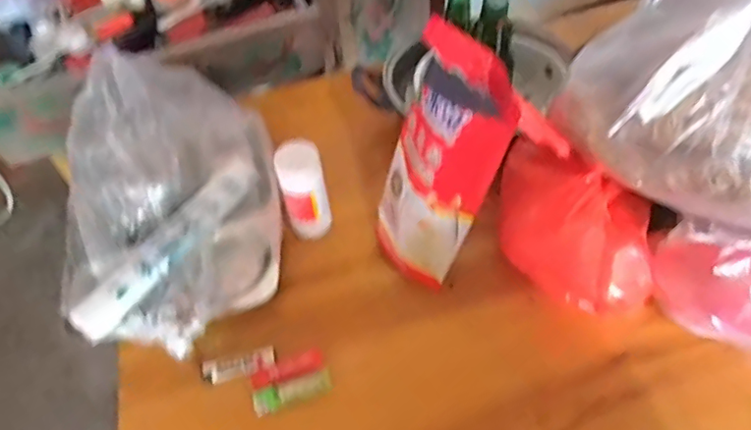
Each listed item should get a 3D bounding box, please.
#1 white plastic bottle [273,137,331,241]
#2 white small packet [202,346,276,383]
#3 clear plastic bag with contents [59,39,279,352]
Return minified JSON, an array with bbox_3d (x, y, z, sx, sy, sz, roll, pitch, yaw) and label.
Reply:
[{"bbox_3d":[-0.083,-0.025,0.650,0.052,0.120,0.045,-14,51,-6],"label":"white plastic bottle"},{"bbox_3d":[-0.142,0.156,0.574,0.073,0.006,0.025,-16,51,-7],"label":"white small packet"},{"bbox_3d":[-0.246,-0.019,0.628,0.258,0.167,0.317,-15,51,-7],"label":"clear plastic bag with contents"}]

